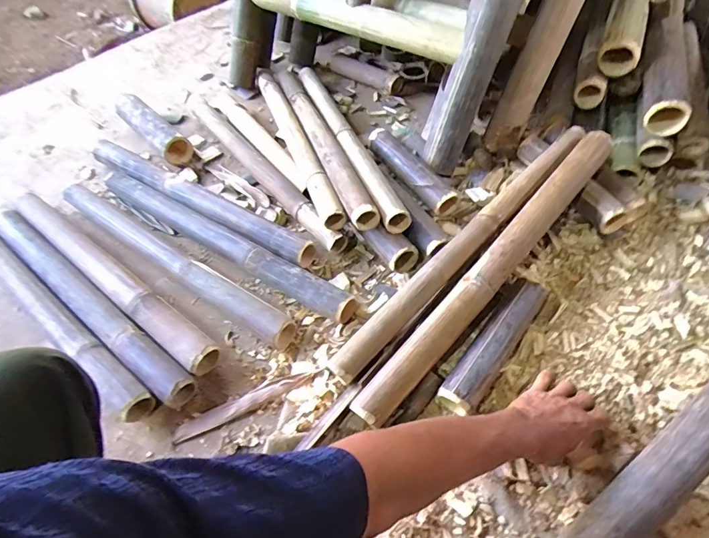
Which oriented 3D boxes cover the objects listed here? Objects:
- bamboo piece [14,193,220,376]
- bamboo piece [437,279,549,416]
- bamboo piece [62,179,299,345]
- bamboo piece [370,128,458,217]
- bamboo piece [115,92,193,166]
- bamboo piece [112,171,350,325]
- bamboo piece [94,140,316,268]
[{"bbox_3d":[-0.484,0.001,0.808,0.617,0.049,0.062,31,64,23],"label":"bamboo piece"},{"bbox_3d":[0.222,0.120,0.668,0.057,0.053,0.256,33,65,23],"label":"bamboo piece"},{"bbox_3d":[-0.371,-0.026,0.834,0.626,0.053,0.060,29,63,22],"label":"bamboo piece"},{"bbox_3d":[0.116,-0.218,0.889,0.054,0.049,0.260,-29,59,-14],"label":"bamboo piece"},{"bbox_3d":[-0.507,-0.350,1.062,0.252,0.088,0.075,33,65,23],"label":"bamboo piece"},{"bbox_3d":[-0.274,-0.061,0.837,0.640,0.054,0.054,27,62,21],"label":"bamboo piece"},{"bbox_3d":[-0.341,-0.155,0.907,0.605,0.047,0.070,27,62,21],"label":"bamboo piece"}]

